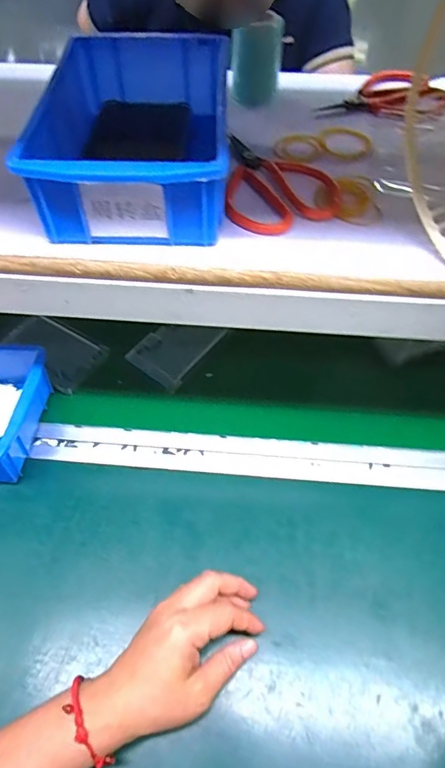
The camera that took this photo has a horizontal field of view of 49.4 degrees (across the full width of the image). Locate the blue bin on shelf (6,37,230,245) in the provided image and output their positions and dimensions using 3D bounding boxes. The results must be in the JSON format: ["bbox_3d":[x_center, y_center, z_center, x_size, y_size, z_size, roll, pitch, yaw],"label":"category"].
[{"bbox_3d":[-0.062,-0.190,0.368,0.128,0.063,0.200,1,55,1],"label":"blue bin on shelf"}]

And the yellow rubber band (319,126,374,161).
[{"bbox_3d":[0.105,-0.209,0.418,0.043,0.004,0.050,-38,63,-23],"label":"yellow rubber band"}]

